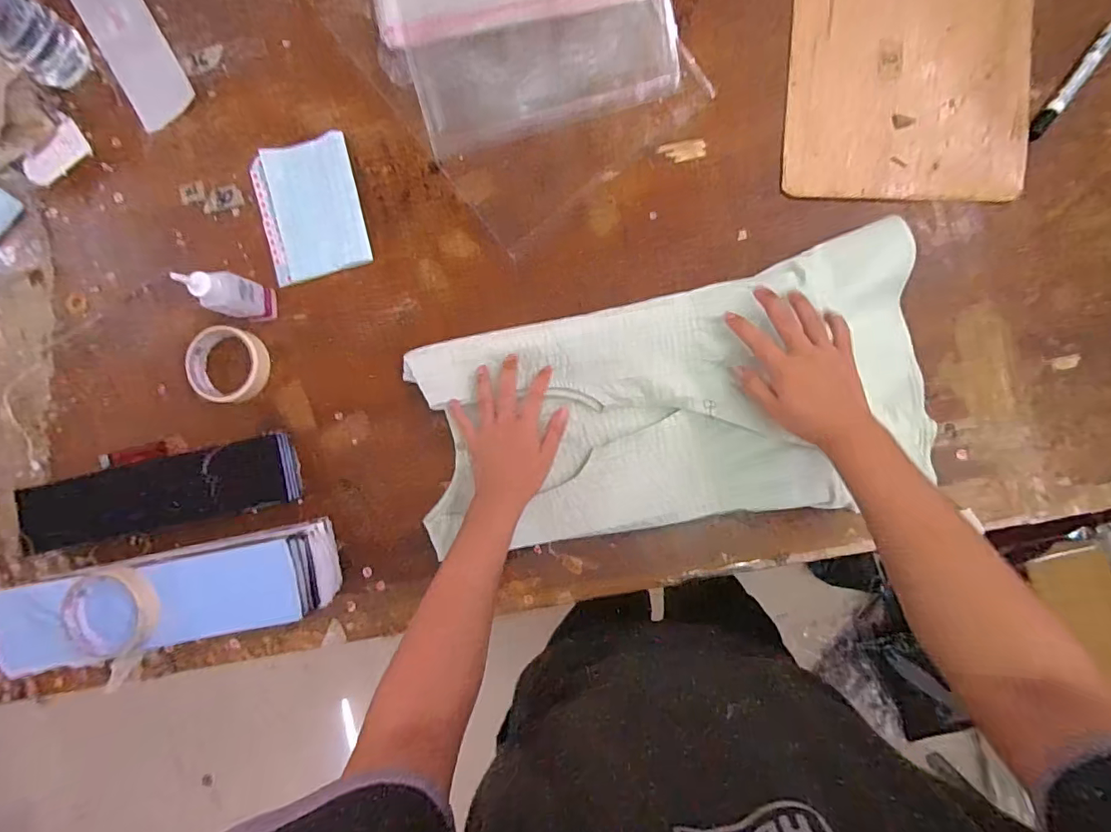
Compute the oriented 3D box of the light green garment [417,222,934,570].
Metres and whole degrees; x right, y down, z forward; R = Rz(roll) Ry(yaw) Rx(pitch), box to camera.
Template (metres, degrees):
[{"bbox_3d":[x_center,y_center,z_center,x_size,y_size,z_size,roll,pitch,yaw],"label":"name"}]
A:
[{"bbox_3d":[0.119,-0.004,0.560,0.552,0.041,0.264,-14,90,5],"label":"light green garment"}]

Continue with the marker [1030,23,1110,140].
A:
[{"bbox_3d":[0.552,-0.355,0.538,0.015,0.018,0.135,37,94,3],"label":"marker"}]

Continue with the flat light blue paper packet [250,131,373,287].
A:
[{"bbox_3d":[-0.298,-0.251,0.617,0.123,0.006,0.160,-14,90,5],"label":"flat light blue paper packet"}]

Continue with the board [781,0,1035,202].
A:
[{"bbox_3d":[0.386,-0.385,0.559,0.246,0.015,0.278,3,92,5],"label":"board"}]

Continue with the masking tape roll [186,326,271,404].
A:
[{"bbox_3d":[-0.394,-0.061,0.616,0.089,0.031,0.089,0,91,5],"label":"masking tape roll"}]

